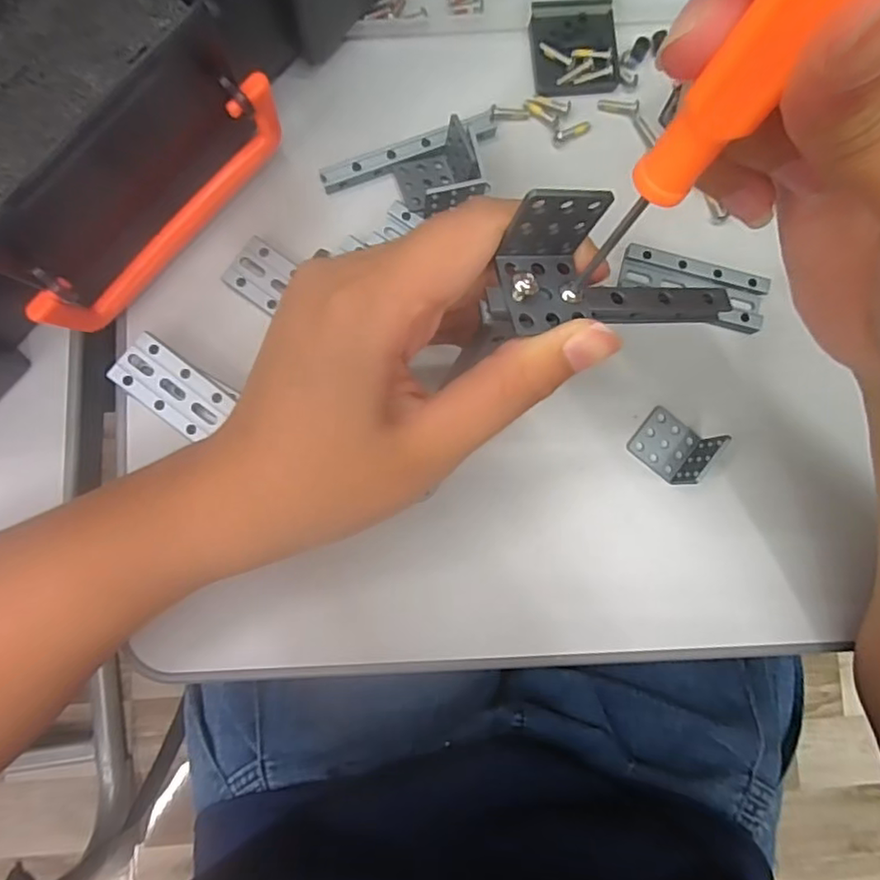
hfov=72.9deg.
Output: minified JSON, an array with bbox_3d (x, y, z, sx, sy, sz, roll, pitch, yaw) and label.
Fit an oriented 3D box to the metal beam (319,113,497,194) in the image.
[{"bbox_3d":[-0.013,-0.125,0.261,0.078,0.012,0.010,-20,87,-4],"label":"metal beam"}]

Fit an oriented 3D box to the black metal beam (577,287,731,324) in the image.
[{"bbox_3d":[0.063,-0.040,0.176,0.054,0.009,0.009,-4,89,-19],"label":"black metal beam"}]

